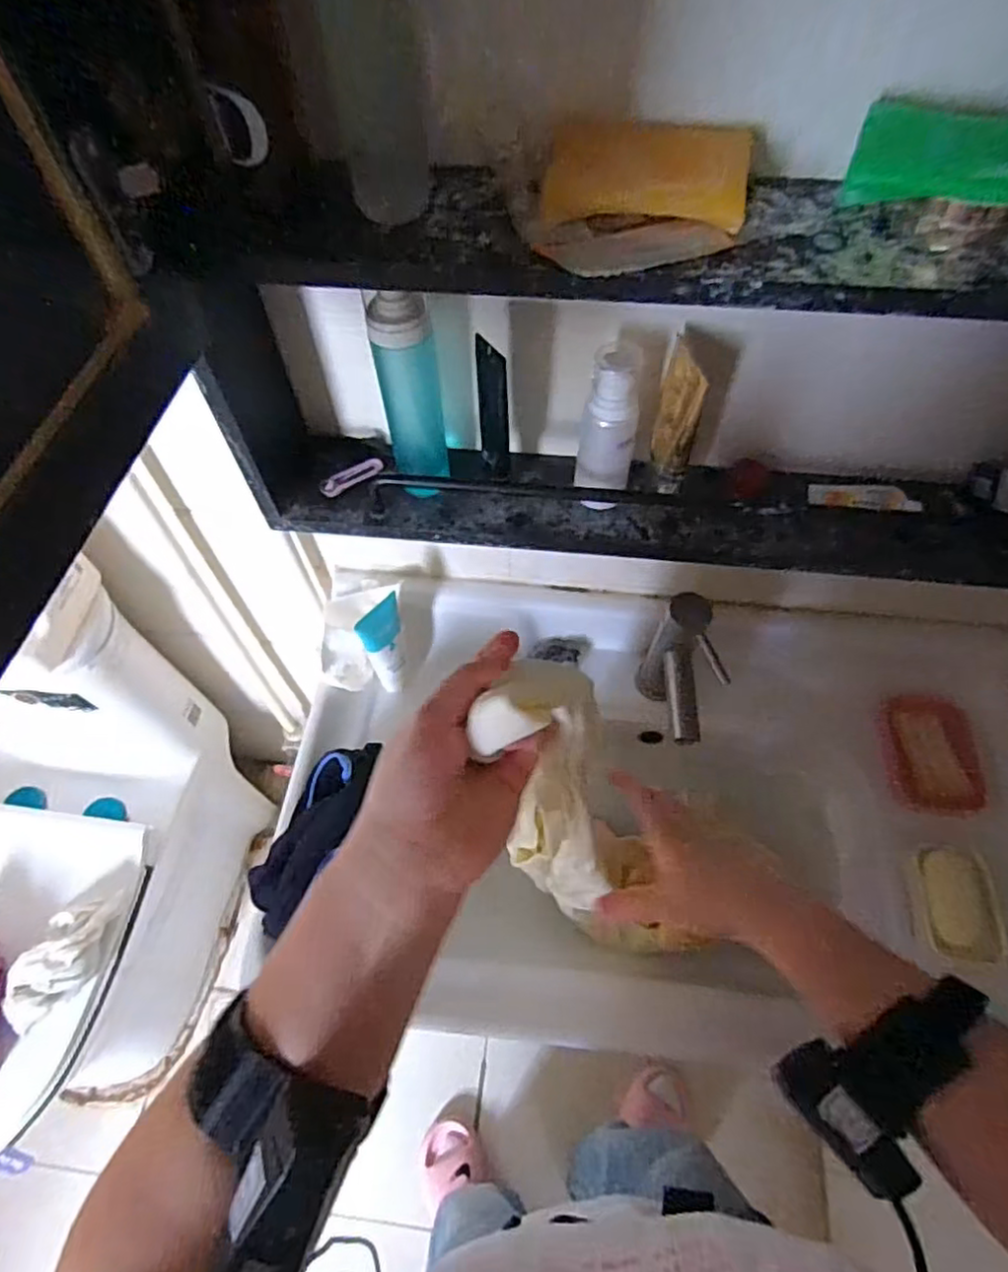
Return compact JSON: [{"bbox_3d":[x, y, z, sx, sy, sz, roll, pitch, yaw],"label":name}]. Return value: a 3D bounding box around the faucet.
[{"bbox_3d":[0.194,0.053,0.713,0.047,0.163,0.131,-5,60,-3],"label":"faucet"}]

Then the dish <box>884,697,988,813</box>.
[{"bbox_3d":[0.484,0.131,0.748,0.080,0.031,0.134,9,60,5],"label":"dish"}]

